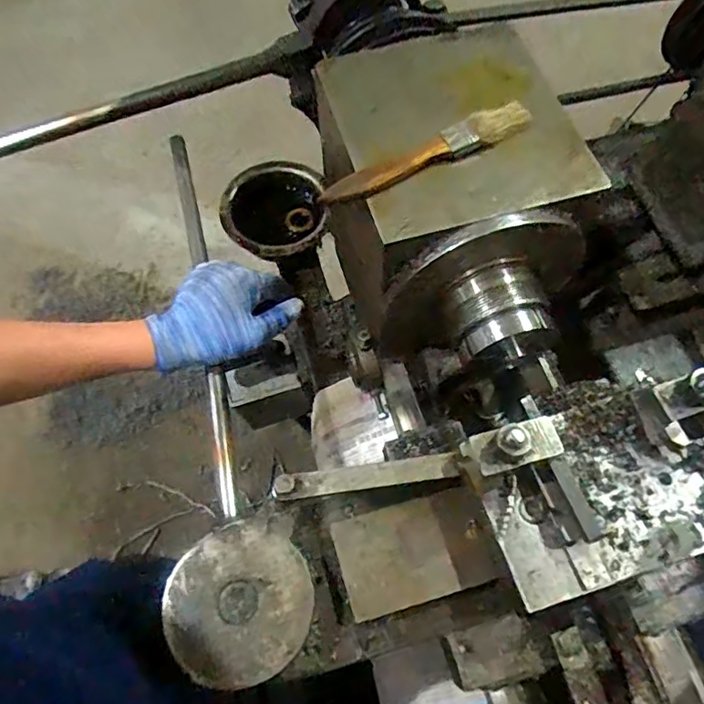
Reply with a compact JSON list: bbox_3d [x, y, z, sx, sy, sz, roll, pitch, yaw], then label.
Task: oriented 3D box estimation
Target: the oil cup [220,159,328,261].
[{"bbox_3d":[-0.094,-0.170,0.672,0.119,0.036,0.125,0,65,0],"label":"oil cup"}]

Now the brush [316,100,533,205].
[{"bbox_3d":[0.049,-0.130,0.369,0.150,0.005,0.022,-24,106,-8],"label":"brush"}]

